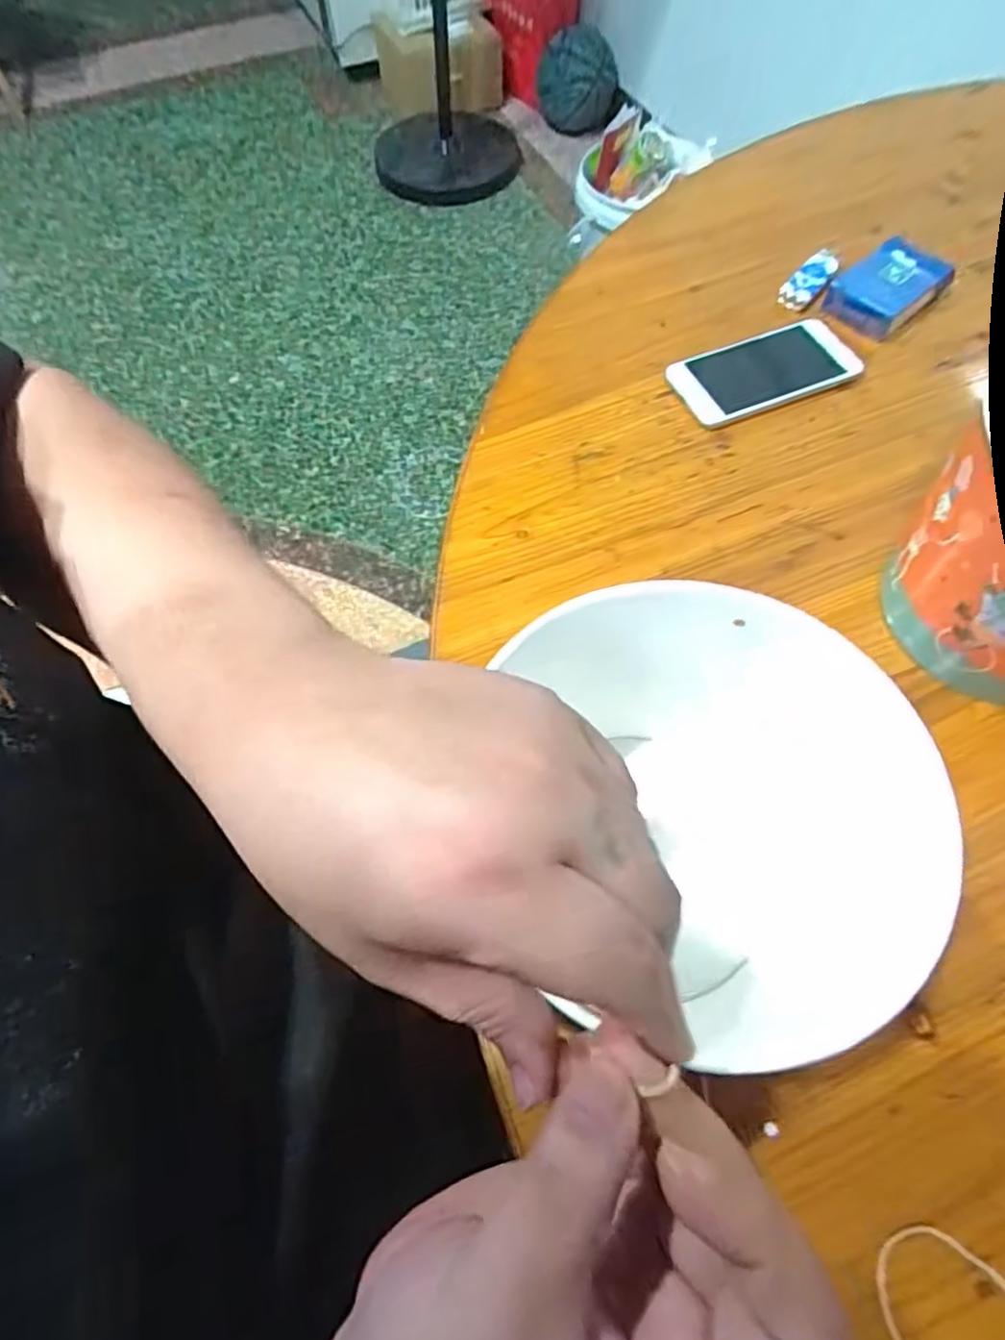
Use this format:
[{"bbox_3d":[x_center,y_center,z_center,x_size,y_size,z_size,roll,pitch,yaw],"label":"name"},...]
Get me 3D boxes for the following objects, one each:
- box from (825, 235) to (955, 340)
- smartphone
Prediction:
[{"bbox_3d":[0.294,-0.292,0.516,0.084,0.024,0.060,-42,69,-17],"label":"box"},{"bbox_3d":[0.189,-0.218,0.493,0.133,0.011,0.063,-20,65,-8],"label":"smartphone"}]

